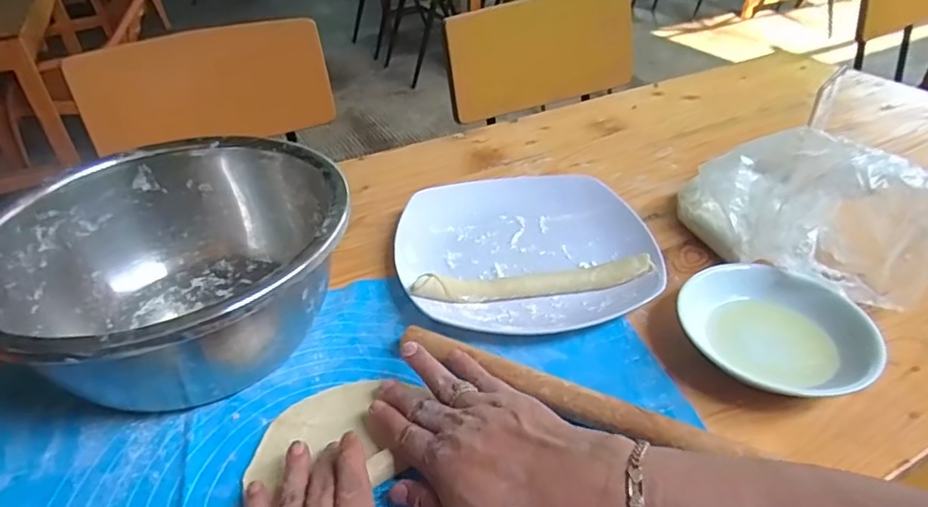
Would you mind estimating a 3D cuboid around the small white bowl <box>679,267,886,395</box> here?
[{"bbox_3d":[0.237,0.060,0.437,0.122,0.043,0.131,-26,43,-28],"label":"small white bowl"}]

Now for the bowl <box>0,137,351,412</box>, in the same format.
[{"bbox_3d":[-0.222,0.019,0.455,0.259,0.124,0.248,-2,37,1],"label":"bowl"}]

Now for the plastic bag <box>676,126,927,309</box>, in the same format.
[{"bbox_3d":[0.305,-0.049,0.522,0.130,0.119,0.199,-15,39,-16],"label":"plastic bag"}]

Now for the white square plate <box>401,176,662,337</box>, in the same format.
[{"bbox_3d":[0.056,-0.010,0.551,0.236,0.031,0.227,-6,38,-5],"label":"white square plate"}]

